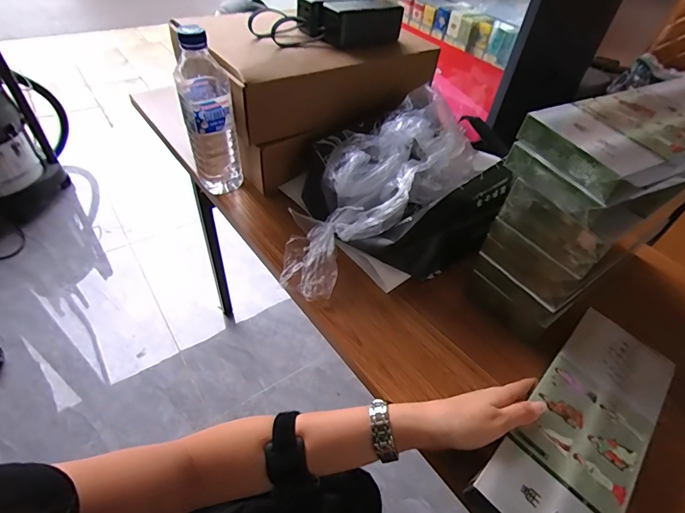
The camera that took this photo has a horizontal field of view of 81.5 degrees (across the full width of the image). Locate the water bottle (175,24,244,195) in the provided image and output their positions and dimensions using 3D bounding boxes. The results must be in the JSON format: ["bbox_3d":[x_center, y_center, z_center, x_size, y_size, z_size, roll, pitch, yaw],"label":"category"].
[{"bbox_3d":[-0.188,-0.196,0.560,0.066,0.225,0.067,-14,50,-18],"label":"water bottle"}]

